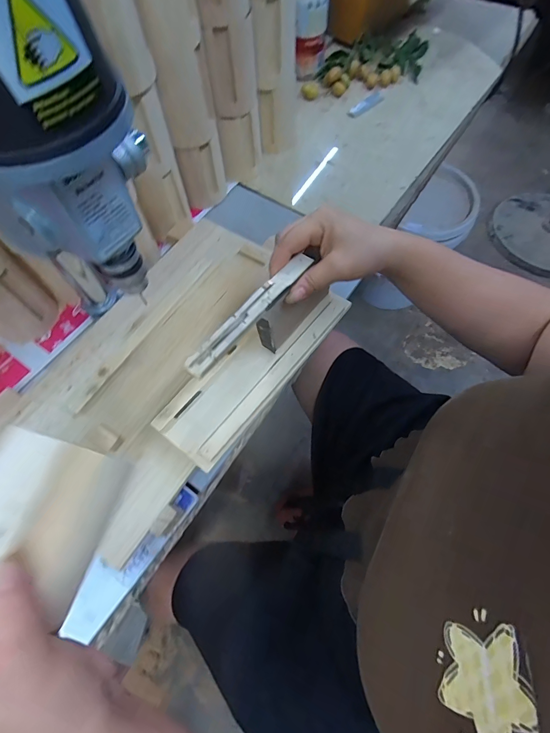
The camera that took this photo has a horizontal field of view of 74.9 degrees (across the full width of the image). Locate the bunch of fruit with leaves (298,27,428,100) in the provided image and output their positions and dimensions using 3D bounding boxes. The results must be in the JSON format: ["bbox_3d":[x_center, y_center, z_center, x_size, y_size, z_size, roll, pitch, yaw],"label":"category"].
[{"bbox_3d":[0.167,-0.553,0.658,0.256,0.038,0.109,-12,65,-6],"label":"bunch of fruit with leaves"}]

